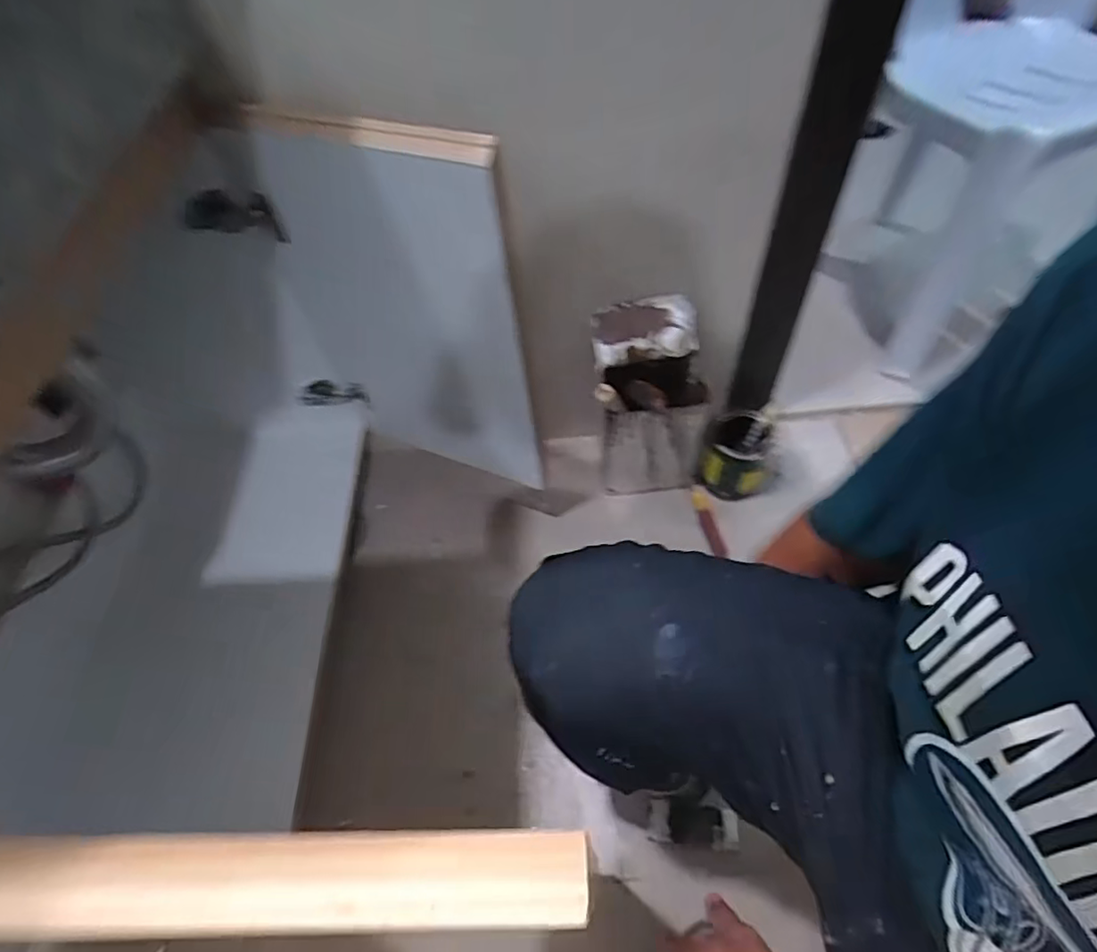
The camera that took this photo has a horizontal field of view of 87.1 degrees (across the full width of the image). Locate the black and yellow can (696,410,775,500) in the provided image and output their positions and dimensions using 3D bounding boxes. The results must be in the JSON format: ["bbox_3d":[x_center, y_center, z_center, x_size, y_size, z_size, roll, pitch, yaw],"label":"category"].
[{"bbox_3d":[0.324,-0.036,0.993,0.122,0.124,0.115,22,60,19],"label":"black and yellow can"}]

